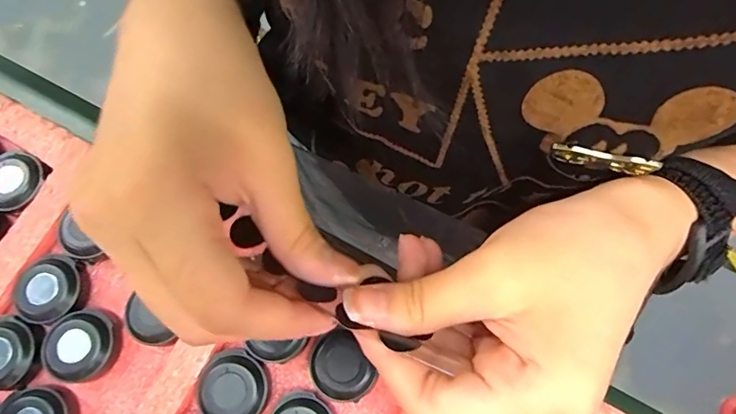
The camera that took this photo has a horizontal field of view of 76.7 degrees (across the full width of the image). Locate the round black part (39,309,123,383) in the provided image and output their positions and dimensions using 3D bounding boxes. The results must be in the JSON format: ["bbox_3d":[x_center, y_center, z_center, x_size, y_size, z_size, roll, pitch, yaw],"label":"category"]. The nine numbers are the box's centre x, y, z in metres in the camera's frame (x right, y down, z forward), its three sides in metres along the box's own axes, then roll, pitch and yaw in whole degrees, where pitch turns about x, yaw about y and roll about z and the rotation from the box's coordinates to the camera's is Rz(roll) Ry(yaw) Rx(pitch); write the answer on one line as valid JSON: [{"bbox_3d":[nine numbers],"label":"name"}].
[{"bbox_3d":[-0.124,0.060,0.202,0.027,0.012,0.029,0,73,1],"label":"round black part"}]

